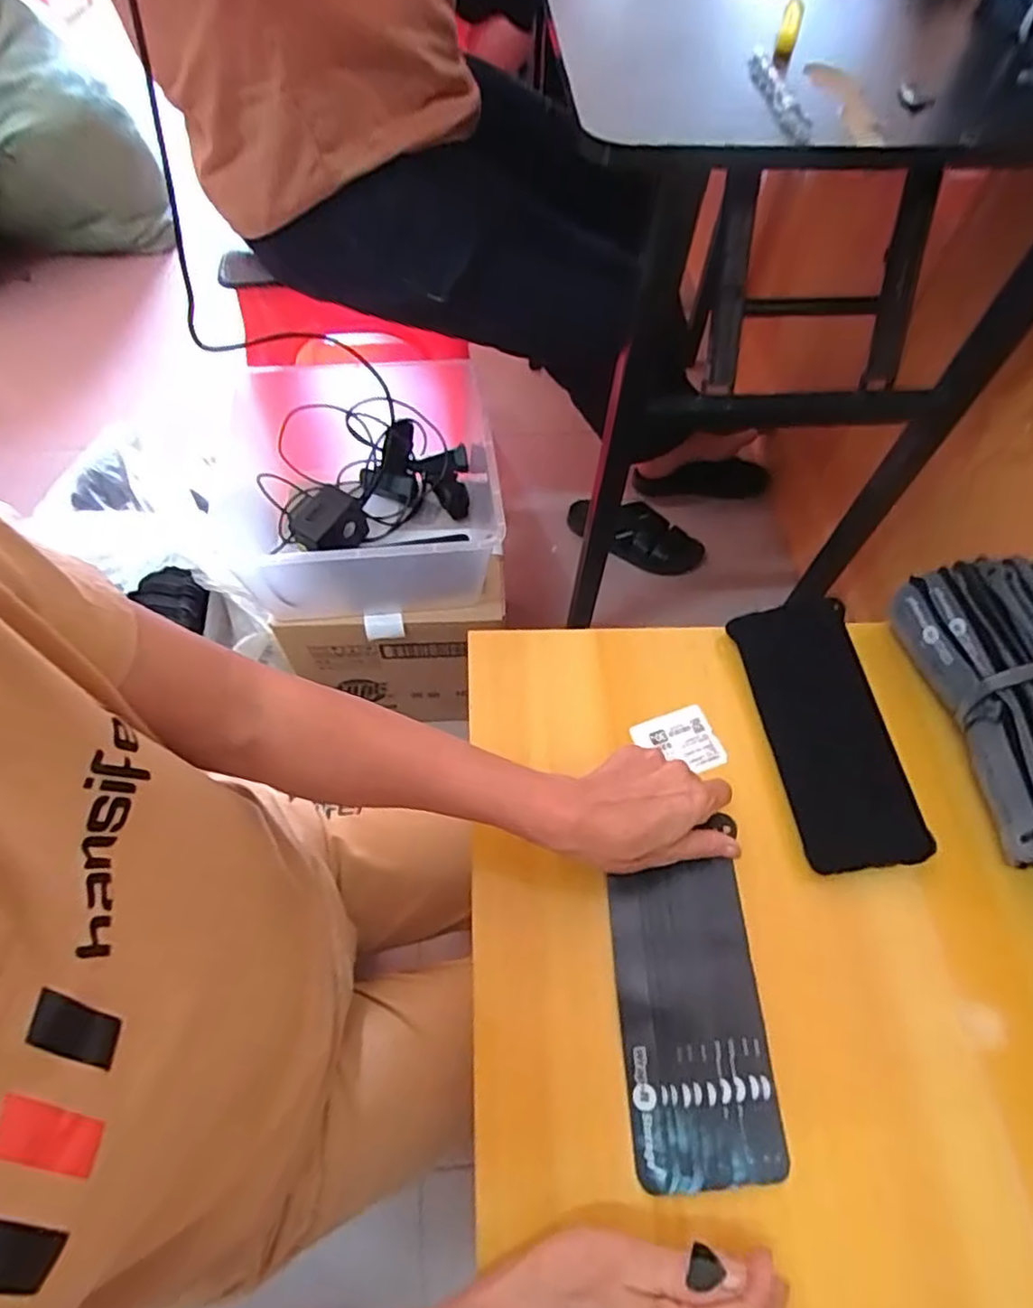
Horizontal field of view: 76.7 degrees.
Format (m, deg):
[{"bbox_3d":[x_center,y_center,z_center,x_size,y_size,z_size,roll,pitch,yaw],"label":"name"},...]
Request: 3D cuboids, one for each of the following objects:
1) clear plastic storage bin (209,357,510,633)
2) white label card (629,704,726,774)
[{"bbox_3d":[-0.172,-0.197,0.793,0.297,0.151,0.308,-8,60,-6],"label":"clear plastic storage bin"},{"bbox_3d":[0.120,0.068,0.486,0.057,0.005,0.049,-21,76,-5],"label":"white label card"}]

